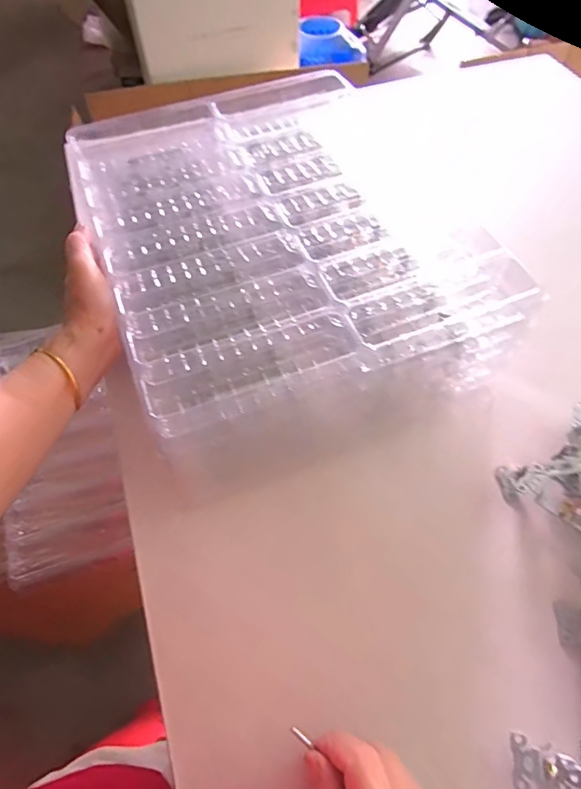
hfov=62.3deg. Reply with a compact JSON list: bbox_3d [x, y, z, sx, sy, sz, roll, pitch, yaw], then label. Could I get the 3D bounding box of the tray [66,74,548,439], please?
[{"bbox_3d":[-0.012,-0.180,0.490,0.357,0.039,0.451,-21,60,-12],"label":"tray"}]

